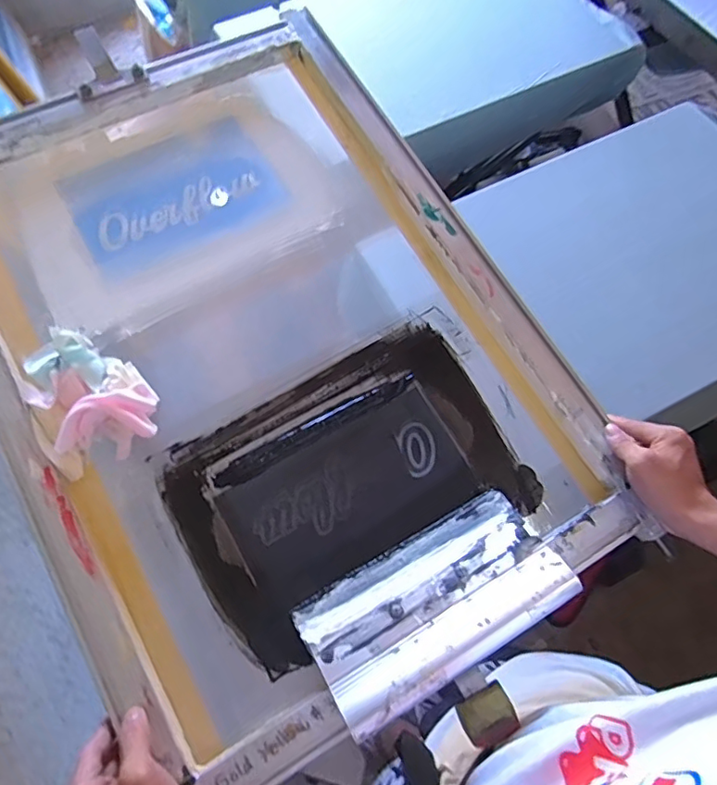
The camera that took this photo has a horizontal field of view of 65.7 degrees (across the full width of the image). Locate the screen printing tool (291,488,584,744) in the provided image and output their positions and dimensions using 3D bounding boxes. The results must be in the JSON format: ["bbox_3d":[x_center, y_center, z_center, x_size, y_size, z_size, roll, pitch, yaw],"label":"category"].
[{"bbox_3d":[0.068,0.184,0.493,0.226,0.055,0.117,-26,65,-18],"label":"screen printing tool"}]

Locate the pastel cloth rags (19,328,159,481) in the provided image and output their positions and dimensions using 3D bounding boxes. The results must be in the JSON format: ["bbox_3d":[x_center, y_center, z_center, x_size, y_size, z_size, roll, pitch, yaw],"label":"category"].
[{"bbox_3d":[-0.264,-0.001,0.539,0.104,0.049,0.129,-27,66,-18],"label":"pastel cloth rags"}]

